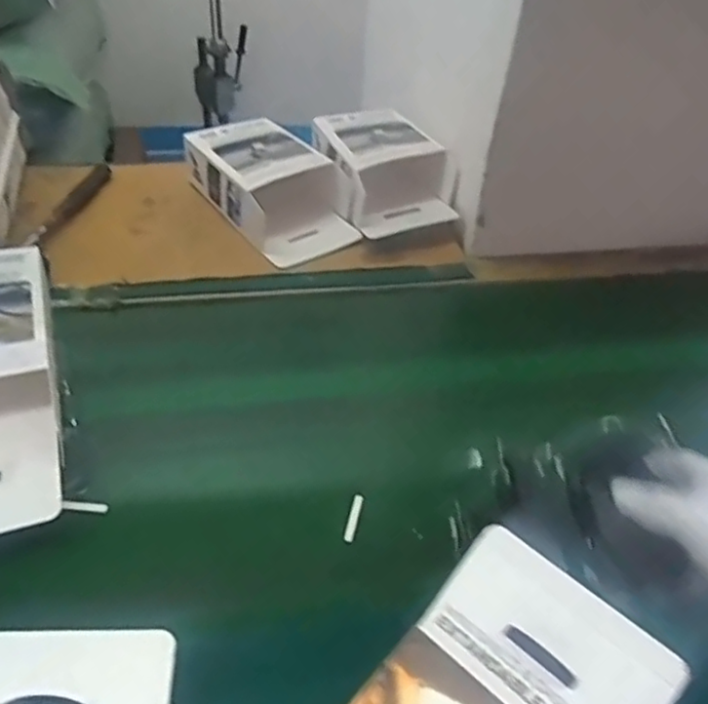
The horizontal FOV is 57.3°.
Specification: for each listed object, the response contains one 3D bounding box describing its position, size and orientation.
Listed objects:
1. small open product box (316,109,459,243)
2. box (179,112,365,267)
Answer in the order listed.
[{"bbox_3d":[0.040,-0.257,0.920,0.151,0.090,0.234,-12,44,-16],"label":"small open product box"},{"bbox_3d":[-0.107,-0.223,0.877,0.145,0.078,0.252,-26,49,-28],"label":"box"}]

